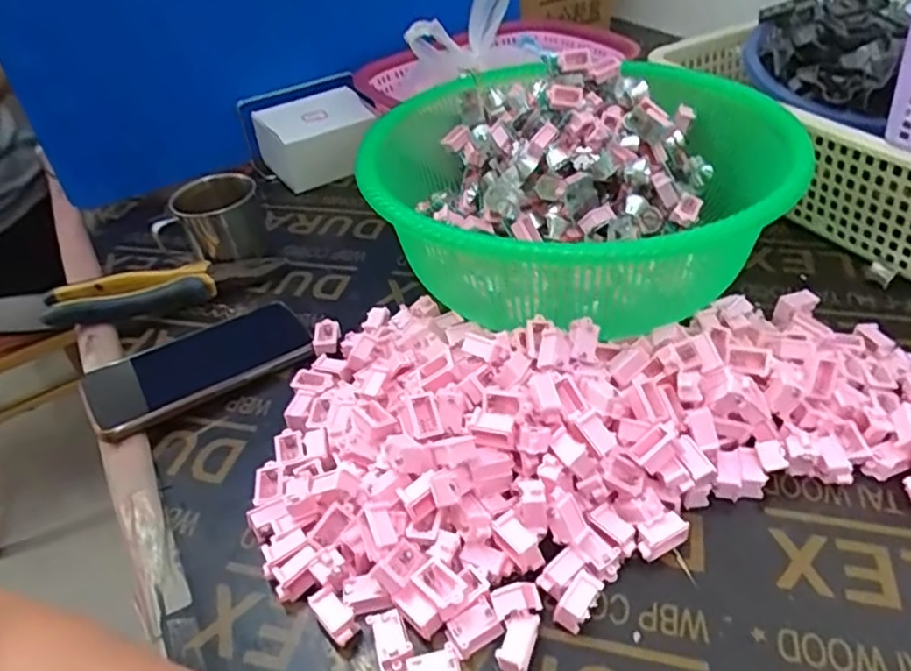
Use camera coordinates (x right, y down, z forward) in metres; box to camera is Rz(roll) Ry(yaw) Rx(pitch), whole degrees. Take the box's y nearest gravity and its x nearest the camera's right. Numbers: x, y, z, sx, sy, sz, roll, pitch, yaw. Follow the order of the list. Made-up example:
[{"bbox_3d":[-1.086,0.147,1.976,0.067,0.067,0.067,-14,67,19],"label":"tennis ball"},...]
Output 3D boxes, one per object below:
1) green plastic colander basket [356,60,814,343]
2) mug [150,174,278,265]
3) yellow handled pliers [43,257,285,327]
[{"bbox_3d":[0.091,-0.104,0.536,0.299,0.139,0.307,-4,40,3],"label":"green plastic colander basket"},{"bbox_3d":[-0.225,-0.103,0.604,0.100,0.068,0.079,-24,43,-20],"label":"mug"},{"bbox_3d":[-0.249,-0.042,0.562,0.186,0.034,0.043,-22,43,-18],"label":"yellow handled pliers"}]

